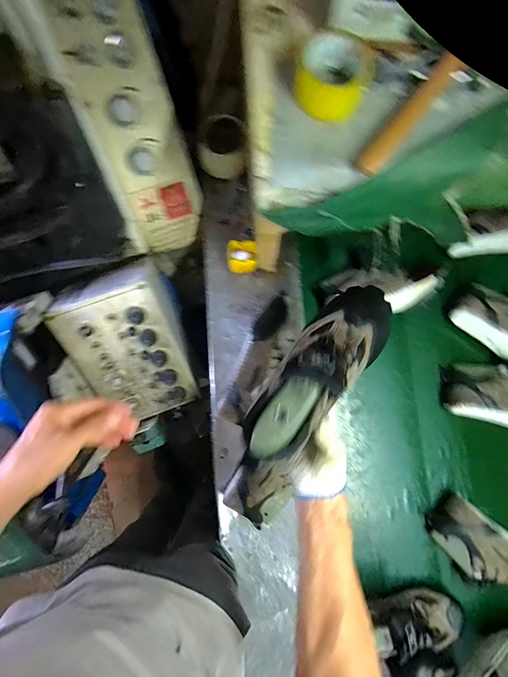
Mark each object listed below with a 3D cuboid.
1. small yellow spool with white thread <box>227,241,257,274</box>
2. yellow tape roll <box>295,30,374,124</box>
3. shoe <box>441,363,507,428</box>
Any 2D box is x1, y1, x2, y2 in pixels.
[{"bbox_3d":[-0.029,-0.192,0.741,0.065,0.053,0.066,-5,78,-1],"label":"small yellow spool with white thread"},{"bbox_3d":[0.113,-0.361,0.438,0.092,0.046,0.102,23,79,5],"label":"yellow tape roll"},{"bbox_3d":[0.576,0.133,0.721,0.251,0.085,0.132,12,79,3],"label":"shoe"}]

